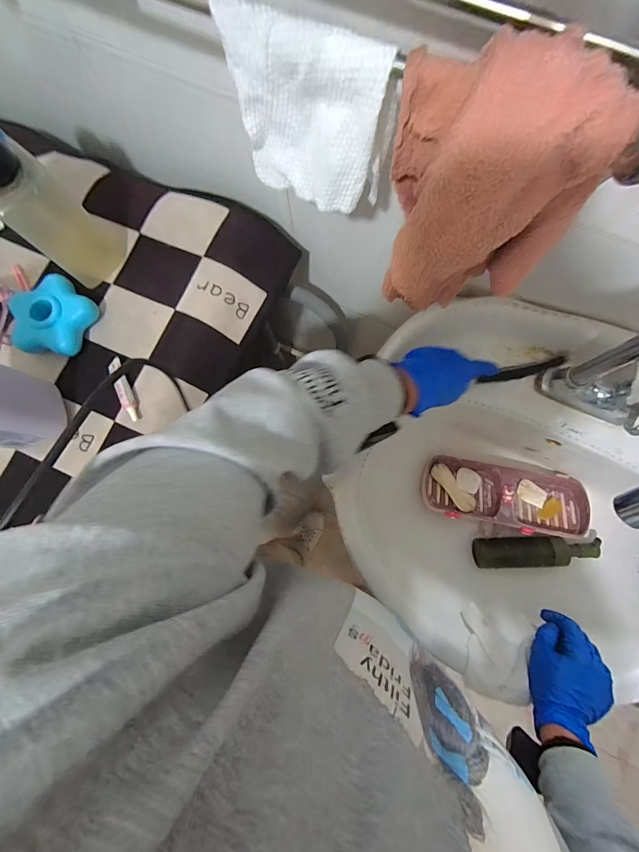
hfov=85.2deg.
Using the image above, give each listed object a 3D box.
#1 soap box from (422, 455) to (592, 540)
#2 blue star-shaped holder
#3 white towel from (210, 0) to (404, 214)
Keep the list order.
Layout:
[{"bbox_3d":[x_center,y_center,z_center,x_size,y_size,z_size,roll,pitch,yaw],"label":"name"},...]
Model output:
[{"bbox_3d":[0.306,0.115,0.569,0.266,0.037,0.103,10,81,4],"label":"soap box"},{"bbox_3d":[-0.340,-0.140,0.438,0.090,0.039,0.103,21,82,5],"label":"blue star-shaped holder"},{"bbox_3d":[-0.007,-0.213,0.249,0.116,0.105,0.023,26,83,6],"label":"white towel"}]

